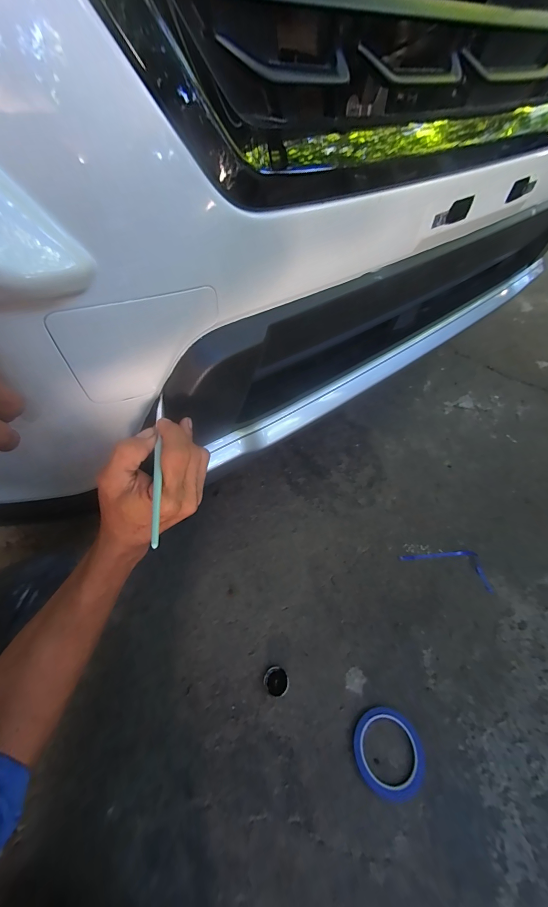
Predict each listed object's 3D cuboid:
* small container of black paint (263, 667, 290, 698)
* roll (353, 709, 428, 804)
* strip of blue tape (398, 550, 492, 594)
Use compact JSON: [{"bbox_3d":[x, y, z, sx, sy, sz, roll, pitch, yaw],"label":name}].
[{"bbox_3d":[0.005,0.391,0.533,0.040,0.006,0.043,-1,50,1],"label":"small container of black paint"},{"bbox_3d":[0.175,0.450,0.471,0.101,0.022,0.104,-1,50,1],"label":"roll"},{"bbox_3d":[0.362,0.229,0.662,0.176,0.004,0.076,13,52,13],"label":"strip of blue tape"}]

